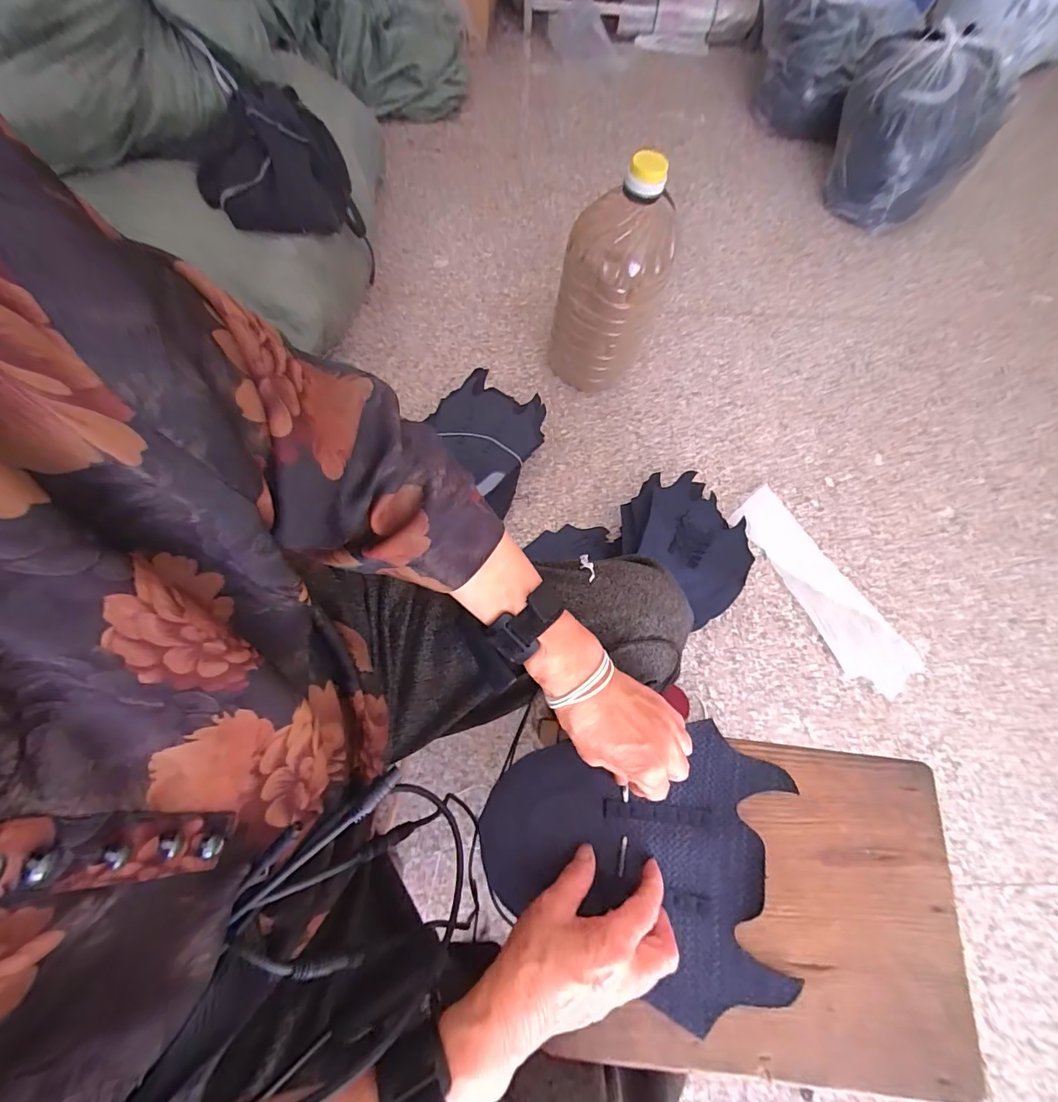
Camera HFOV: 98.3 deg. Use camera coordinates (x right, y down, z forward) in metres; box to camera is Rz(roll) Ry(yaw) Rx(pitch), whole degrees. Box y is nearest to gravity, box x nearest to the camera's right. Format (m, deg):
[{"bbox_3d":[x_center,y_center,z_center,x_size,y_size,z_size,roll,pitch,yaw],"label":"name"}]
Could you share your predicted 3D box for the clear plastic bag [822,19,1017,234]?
[{"bbox_3d":[0.893,-0.981,1.084,0.329,0.288,0.279,33,72,9],"label":"clear plastic bag"}]

